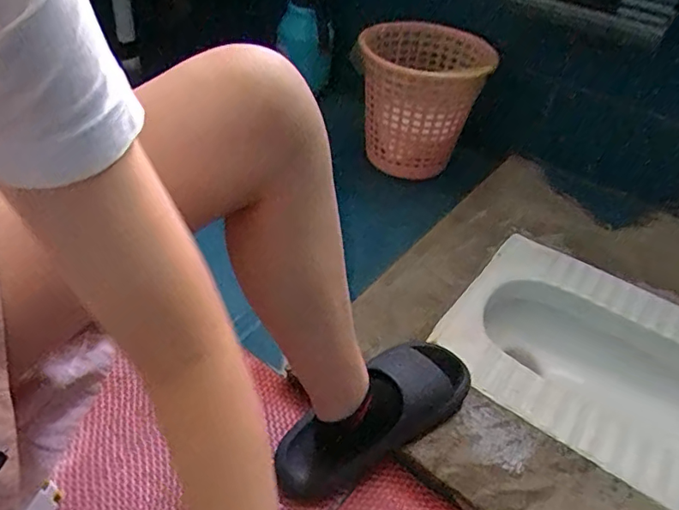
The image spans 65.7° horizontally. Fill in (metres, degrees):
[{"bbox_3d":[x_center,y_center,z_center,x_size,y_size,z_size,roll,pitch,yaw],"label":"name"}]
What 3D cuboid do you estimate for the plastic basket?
[{"bbox_3d":[0.163,-0.328,1.151,0.256,0.277,0.246,-1,41,-11],"label":"plastic basket"}]

